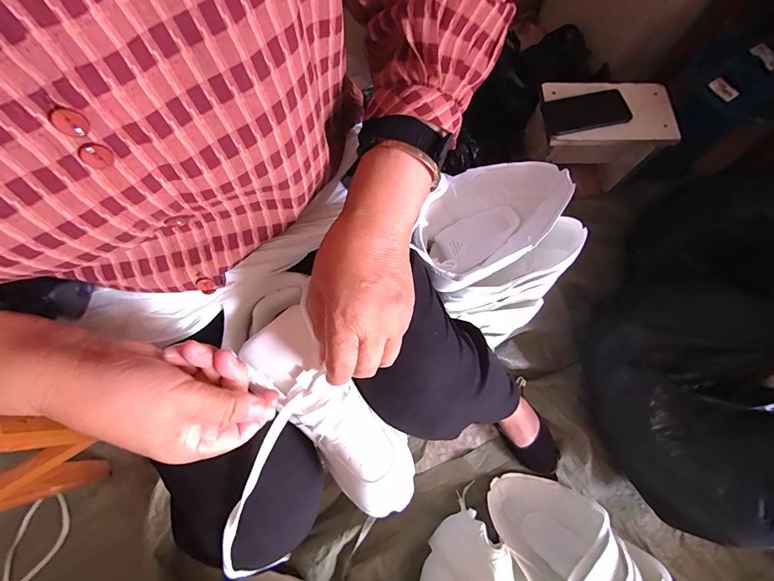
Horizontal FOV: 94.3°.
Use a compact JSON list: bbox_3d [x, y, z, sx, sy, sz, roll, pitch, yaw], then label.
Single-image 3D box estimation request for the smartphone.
[{"bbox_3d":[0.395,-0.359,0.714,0.156,0.013,0.089,-15,73,-6],"label":"smartphone"}]

